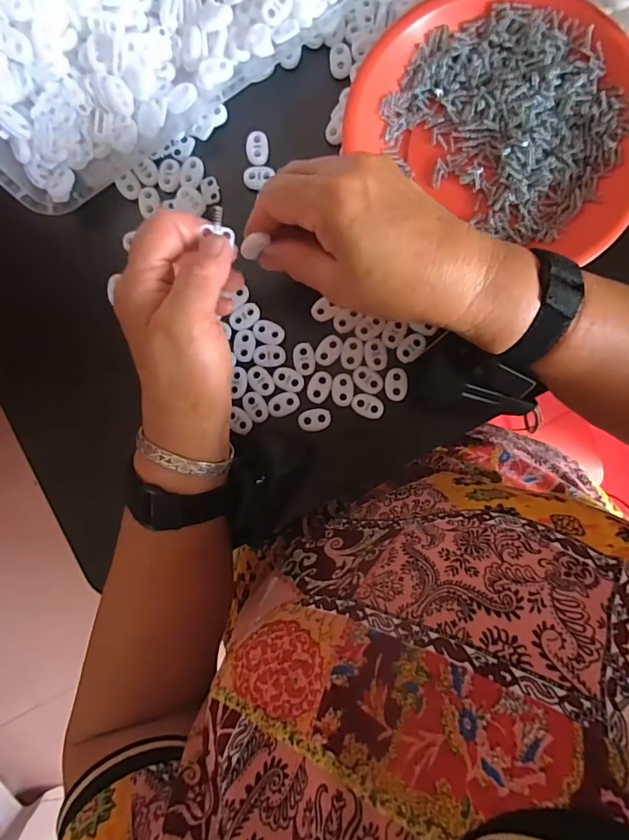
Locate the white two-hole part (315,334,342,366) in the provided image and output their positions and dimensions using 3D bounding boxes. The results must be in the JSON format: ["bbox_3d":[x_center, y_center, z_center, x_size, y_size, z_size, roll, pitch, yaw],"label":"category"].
[{"bbox_3d":[0.010,-0.049,0.330,0.015,0.004,0.022,32,91,2],"label":"white two-hole part"}]

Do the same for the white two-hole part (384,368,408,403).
[{"bbox_3d":[0.057,-0.025,0.326,0.015,0.004,0.023,-3,90,2],"label":"white two-hole part"}]

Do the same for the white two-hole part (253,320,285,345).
[{"bbox_3d":[-0.032,-0.062,0.332,0.022,0.004,0.016,23,91,2],"label":"white two-hole part"}]

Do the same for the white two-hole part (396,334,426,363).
[{"bbox_3d":[0.068,-0.050,0.326,0.023,0.004,0.014,-43,89,2],"label":"white two-hole part"}]

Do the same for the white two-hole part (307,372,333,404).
[{"bbox_3d":[0.003,-0.023,0.330,0.016,0.004,0.022,22,91,2],"label":"white two-hole part"}]

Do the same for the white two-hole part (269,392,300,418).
[{"bbox_3d":[-0.022,-0.011,0.332,0.022,0.004,0.015,-23,89,2],"label":"white two-hole part"}]

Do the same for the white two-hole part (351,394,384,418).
[{"bbox_3d":[0.037,-0.010,0.327,0.022,0.004,0.015,15,91,2],"label":"white two-hole part"}]

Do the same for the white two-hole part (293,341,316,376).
[{"bbox_3d":[-0.007,-0.043,0.330,0.015,0.004,0.023,-5,90,2],"label":"white two-hole part"}]

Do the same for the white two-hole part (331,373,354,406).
[{"bbox_3d":[0.020,-0.021,0.329,0.015,0.004,0.022,0,90,2],"label":"white two-hole part"}]

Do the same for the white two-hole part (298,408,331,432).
[{"bbox_3d":[0.000,0.000,0.331,0.022,0.004,0.016,-4,90,2],"label":"white two-hole part"}]

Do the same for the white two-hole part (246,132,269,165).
[{"bbox_3d":[-0.040,-0.193,0.333,0.015,0.005,0.022,-6,90,2],"label":"white two-hole part"}]

